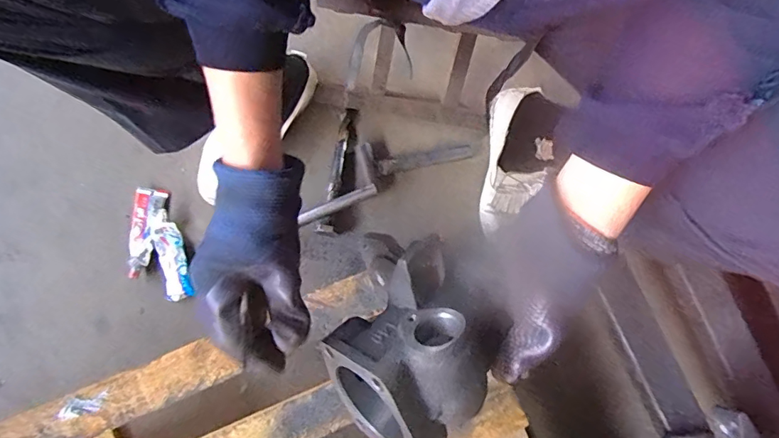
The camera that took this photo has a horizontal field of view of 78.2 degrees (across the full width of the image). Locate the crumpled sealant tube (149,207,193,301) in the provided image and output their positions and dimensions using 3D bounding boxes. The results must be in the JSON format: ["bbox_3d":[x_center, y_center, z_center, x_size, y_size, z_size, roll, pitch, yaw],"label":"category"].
[{"bbox_3d":[-0.295,0.049,0.646,0.038,0.019,0.118,-15,83,-9],"label":"crumpled sealant tube"}]

